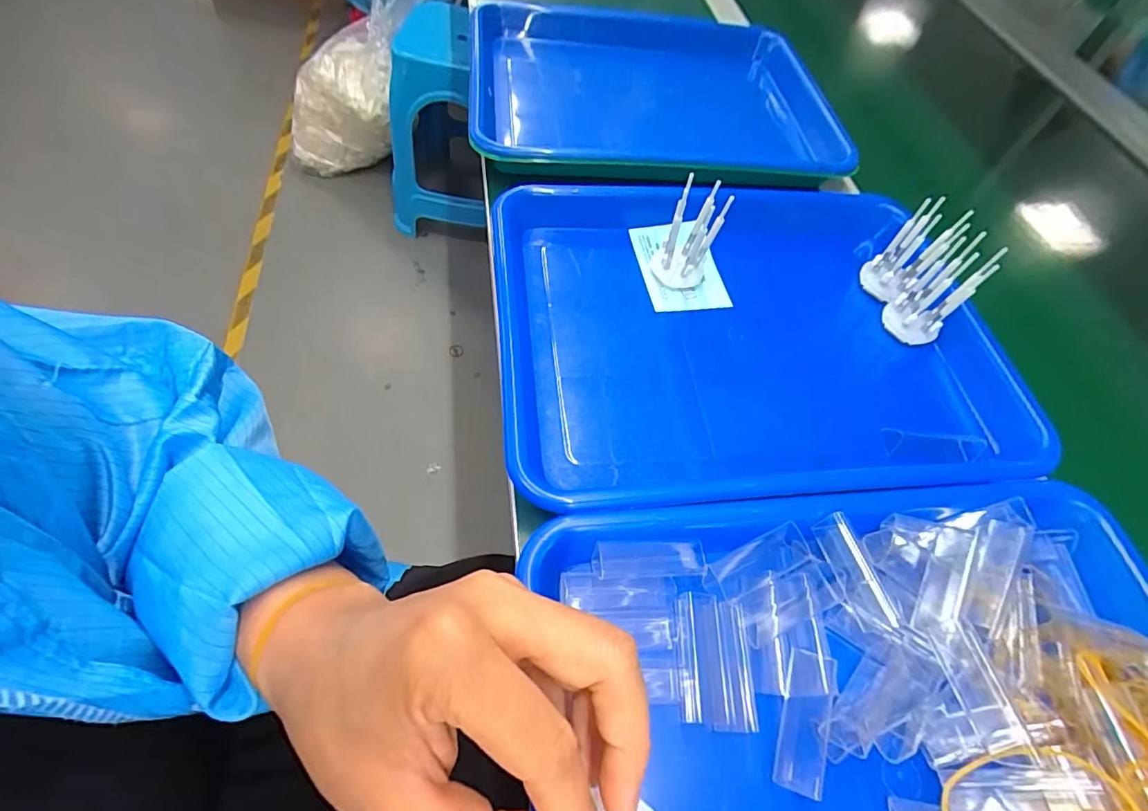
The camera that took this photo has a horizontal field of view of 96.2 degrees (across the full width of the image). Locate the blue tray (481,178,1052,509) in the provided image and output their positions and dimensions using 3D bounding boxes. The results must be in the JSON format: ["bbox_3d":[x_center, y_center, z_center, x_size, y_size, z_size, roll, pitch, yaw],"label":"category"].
[{"bbox_3d":[0.115,-0.048,0.358,0.330,0.056,0.250,-4,58,-7],"label":"blue tray"}]

